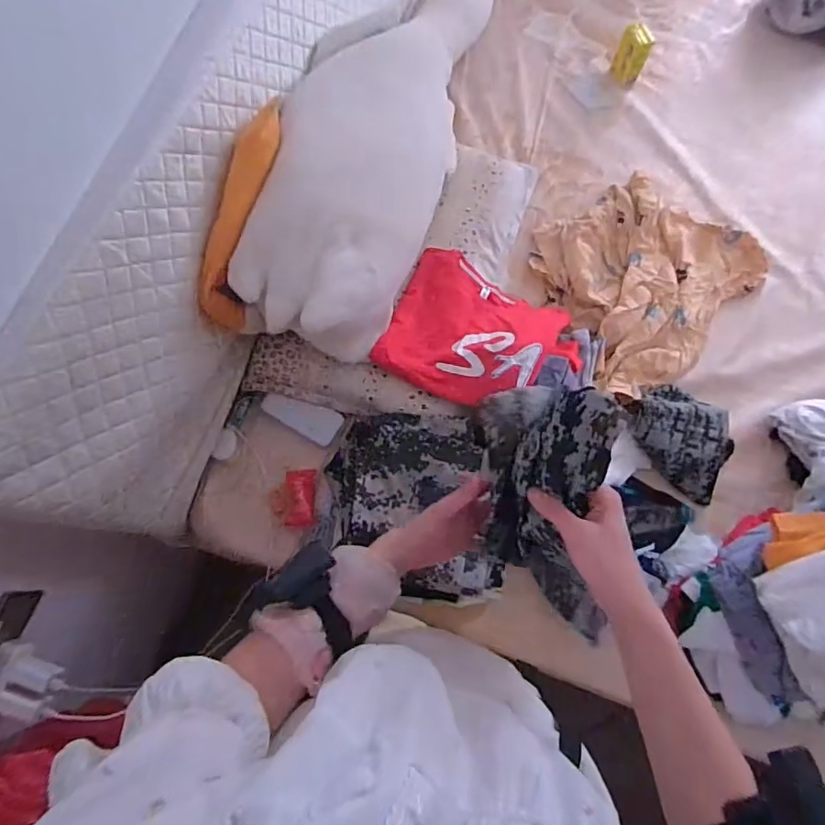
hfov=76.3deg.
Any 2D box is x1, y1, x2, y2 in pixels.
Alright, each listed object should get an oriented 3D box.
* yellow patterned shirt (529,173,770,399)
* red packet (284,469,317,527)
[{"bbox_3d":[0.495,-0.291,1.080,0.450,0.060,0.403,-27,75,-10],"label":"yellow patterned shirt"},{"bbox_3d":[-0.206,0.158,0.967,0.056,0.008,0.101,0,89,1],"label":"red packet"}]

